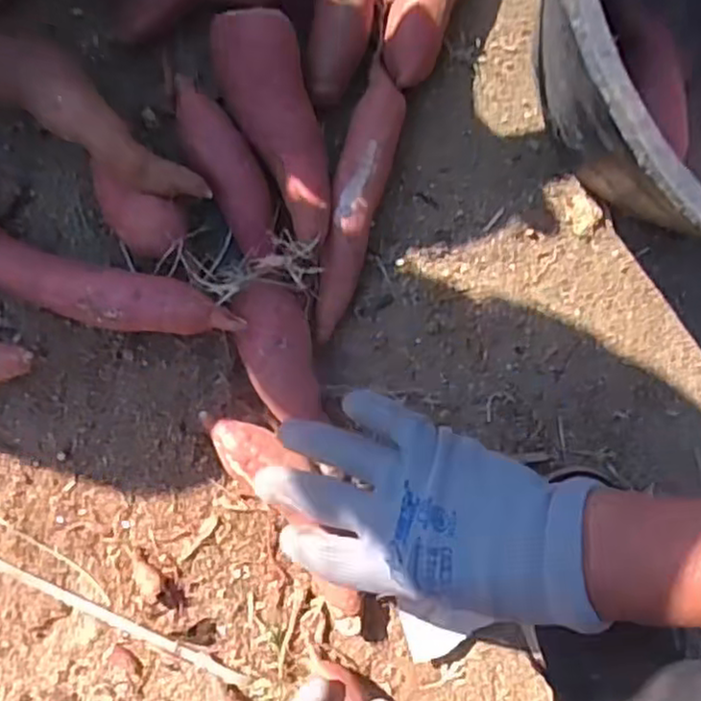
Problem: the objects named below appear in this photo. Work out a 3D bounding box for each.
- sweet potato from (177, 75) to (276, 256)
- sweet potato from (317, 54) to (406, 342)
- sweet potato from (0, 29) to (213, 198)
[{"bbox_3d":[-0.069,-0.103,0.395,0.030,0.032,0.101,-29,93,-4],"label":"sweet potato"},{"bbox_3d":[0.002,-0.087,0.401,0.029,0.029,0.157,16,90,-5],"label":"sweet potato"},{"bbox_3d":[-0.164,-0.137,0.373,0.197,0.056,0.046,28,89,-5],"label":"sweet potato"}]

